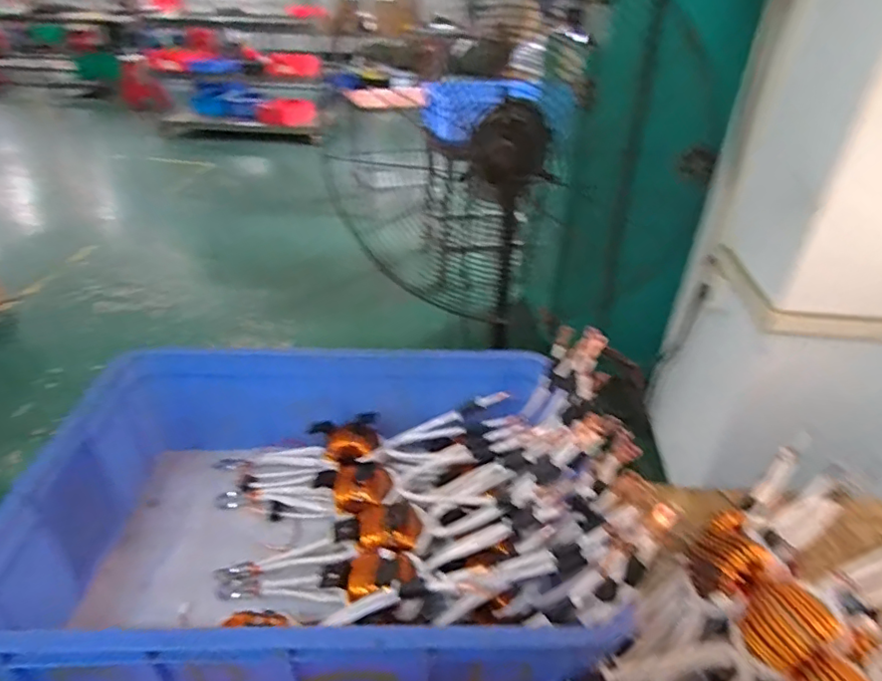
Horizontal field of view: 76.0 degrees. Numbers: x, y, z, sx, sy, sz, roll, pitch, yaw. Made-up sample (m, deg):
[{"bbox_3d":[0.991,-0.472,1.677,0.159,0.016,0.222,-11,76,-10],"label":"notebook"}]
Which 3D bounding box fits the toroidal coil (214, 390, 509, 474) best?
[{"bbox_3d":[-0.123,0.144,0.826,0.440,0.067,0.072,-14,33,5],"label":"toroidal coil"}]

